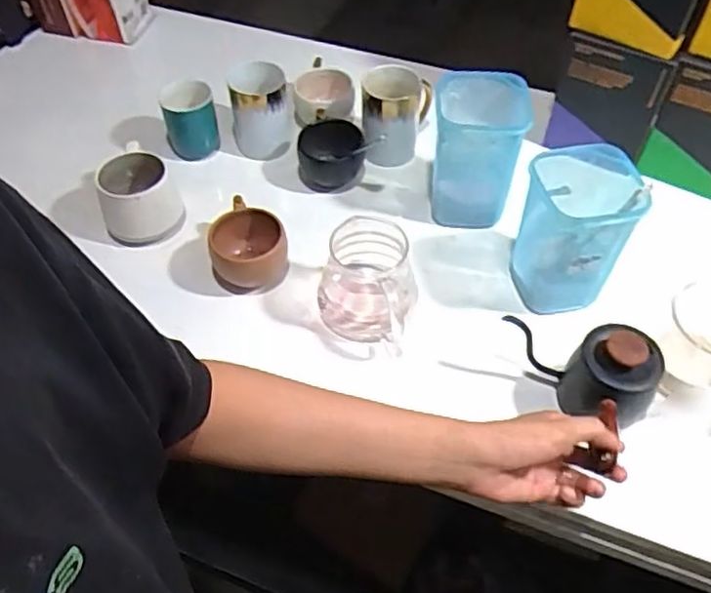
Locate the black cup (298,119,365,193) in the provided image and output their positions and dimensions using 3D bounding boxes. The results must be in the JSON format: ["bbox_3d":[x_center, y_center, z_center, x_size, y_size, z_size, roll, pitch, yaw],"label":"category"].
[{"bbox_3d":[-0.031,-0.180,0.814,0.082,0.063,0.089,-3,53,-3],"label":"black cup"}]

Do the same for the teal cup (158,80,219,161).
[{"bbox_3d":[-0.211,-0.223,0.841,0.063,0.089,0.062,0,53,0],"label":"teal cup"}]

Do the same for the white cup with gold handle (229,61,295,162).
[{"bbox_3d":[-0.118,-0.238,0.837,0.076,0.099,0.074,-5,53,-4],"label":"white cup with gold handle"}]

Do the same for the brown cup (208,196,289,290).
[{"bbox_3d":[-0.118,-0.054,0.725,0.082,0.064,0.094,-13,54,-10],"label":"brown cup"}]

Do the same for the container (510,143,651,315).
[{"bbox_3d":[0.219,-0.067,0.676,0.100,0.144,0.106,12,53,9],"label":"container"}]

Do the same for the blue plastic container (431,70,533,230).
[{"bbox_3d":[0.134,-0.162,0.754,0.101,0.145,0.095,11,53,8],"label":"blue plastic container"}]

